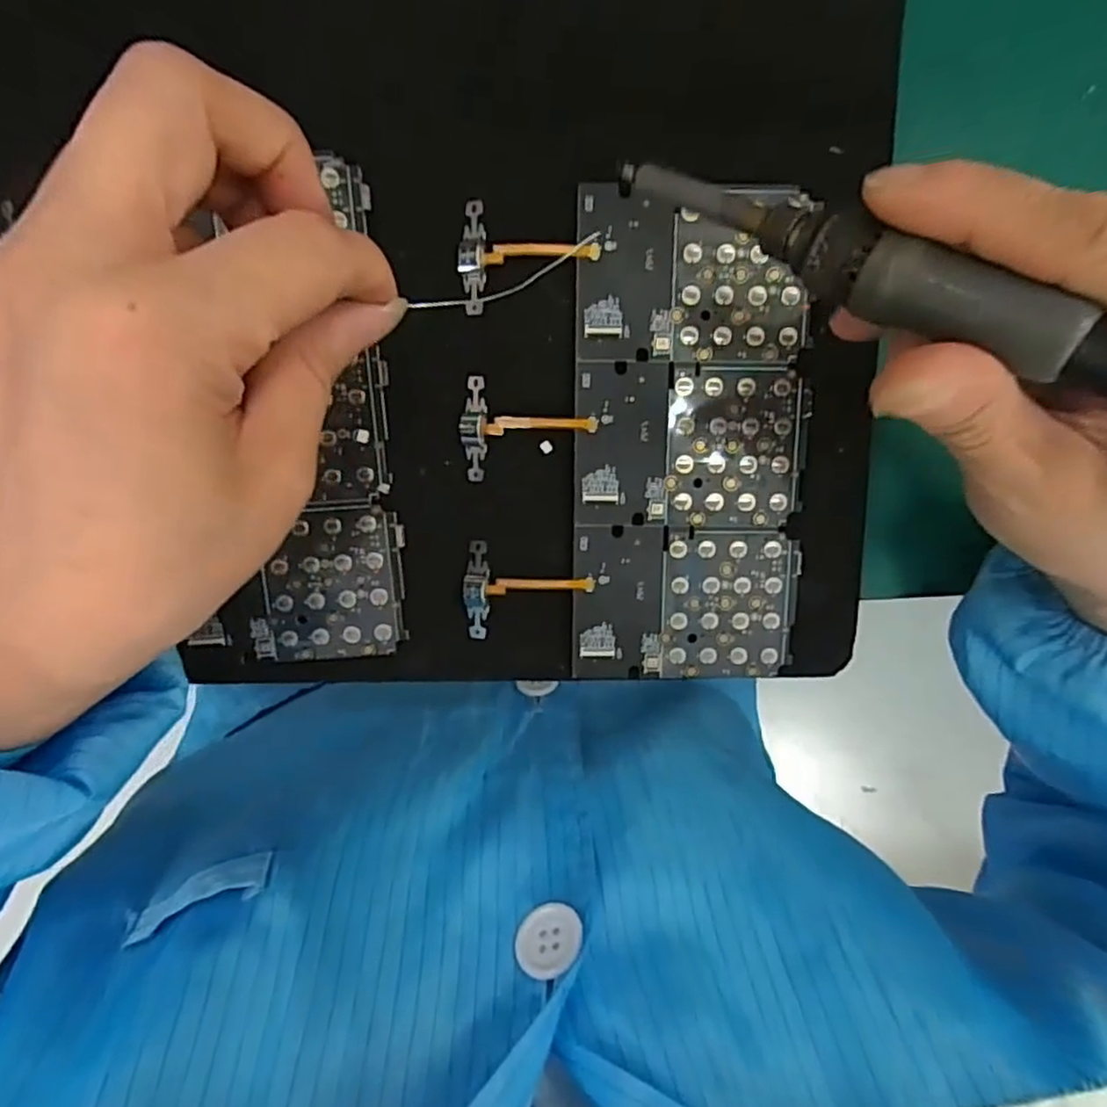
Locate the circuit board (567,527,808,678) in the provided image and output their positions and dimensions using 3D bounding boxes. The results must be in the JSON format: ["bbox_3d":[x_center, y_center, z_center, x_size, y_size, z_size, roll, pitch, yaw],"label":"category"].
[{"bbox_3d":[0.046,0.018,0.245,0.078,0.004,0.054,0,97,-1],"label":"circuit board"}]

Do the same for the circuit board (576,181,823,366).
[{"bbox_3d":[0.046,-0.091,0.226,0.074,0.005,0.054,0,97,-1],"label":"circuit board"}]

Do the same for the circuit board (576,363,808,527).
[{"bbox_3d":[0.047,-0.037,0.235,0.078,0.004,0.055,1,97,-1],"label":"circuit board"}]

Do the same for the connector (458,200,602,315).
[{"bbox_3d":[-0.009,-0.094,0.224,0.044,0.004,0.034,10,97,-3],"label":"connector"}]

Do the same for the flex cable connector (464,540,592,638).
[{"bbox_3d":[-0.009,0.016,0.245,0.045,0.004,0.035,6,97,-2],"label":"flex cable connector"}]

